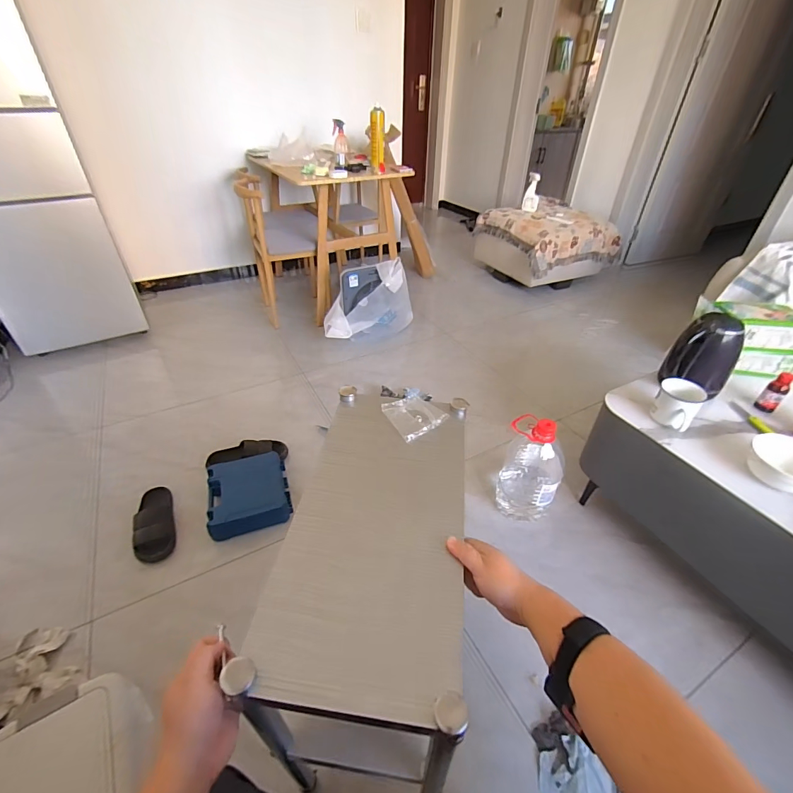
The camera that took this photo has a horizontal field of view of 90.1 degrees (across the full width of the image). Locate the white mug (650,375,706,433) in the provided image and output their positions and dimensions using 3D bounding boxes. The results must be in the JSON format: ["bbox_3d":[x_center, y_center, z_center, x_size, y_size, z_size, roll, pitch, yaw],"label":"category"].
[{"bbox_3d":[0.689,0.020,0.977,0.097,0.092,0.089,32,47,33],"label":"white mug"}]

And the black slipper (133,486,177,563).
[{"bbox_3d":[-0.715,0.359,1.167,0.105,0.064,0.255,-15,41,-20],"label":"black slipper"}]

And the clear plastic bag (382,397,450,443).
[{"bbox_3d":[0.030,0.031,0.700,0.088,0.015,0.091,-21,43,-26],"label":"clear plastic bag"}]

